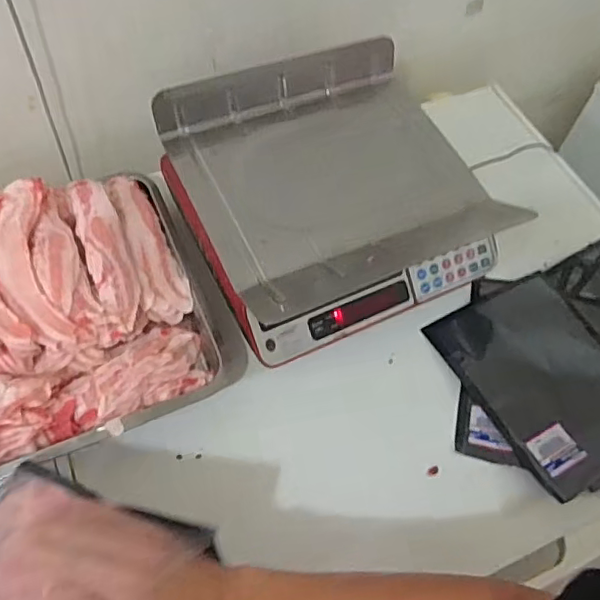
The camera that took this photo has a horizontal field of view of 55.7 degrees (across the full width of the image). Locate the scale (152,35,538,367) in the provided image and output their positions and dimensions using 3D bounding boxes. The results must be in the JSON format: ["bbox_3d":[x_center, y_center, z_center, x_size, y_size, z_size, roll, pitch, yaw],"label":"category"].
[{"bbox_3d":[0.035,-0.134,0.732,0.349,0.154,0.333,-20,61,-15],"label":"scale"}]

